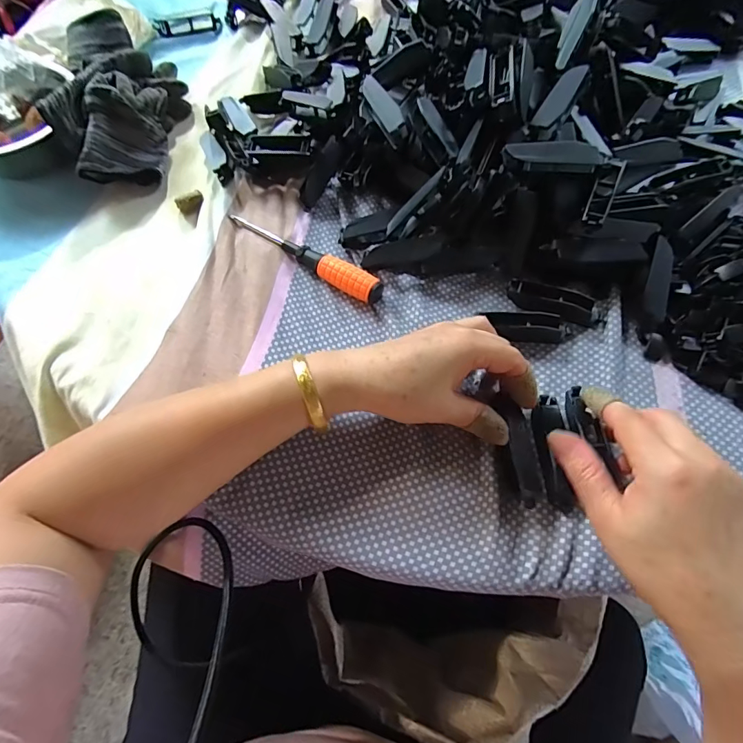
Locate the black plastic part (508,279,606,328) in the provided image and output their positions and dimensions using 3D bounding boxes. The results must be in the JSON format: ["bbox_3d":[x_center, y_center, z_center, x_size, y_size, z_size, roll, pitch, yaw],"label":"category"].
[{"bbox_3d":[0.146,-0.053,0.341,0.075,0.012,0.027,11,65,6],"label":"black plastic part"}]

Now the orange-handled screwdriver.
[{"bbox_3d":[-0.060,-0.099,0.362,0.155,0.018,0.020,31,68,14],"label":"orange-handled screwdriver"}]

